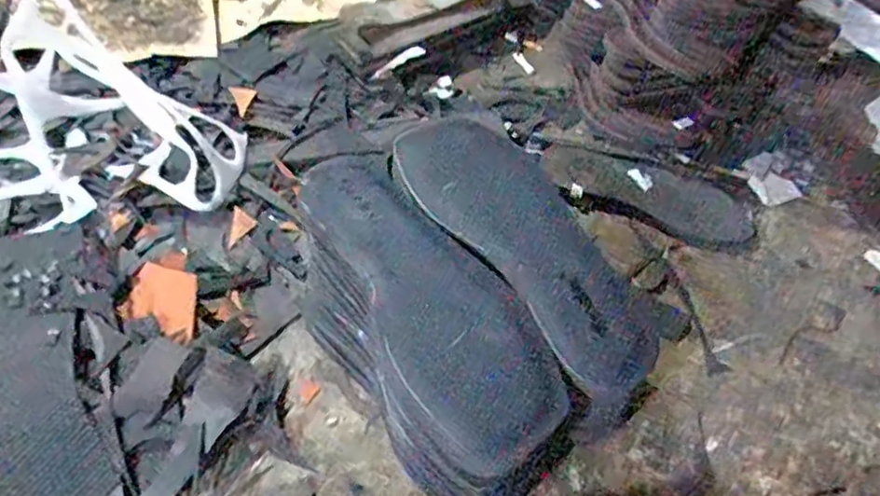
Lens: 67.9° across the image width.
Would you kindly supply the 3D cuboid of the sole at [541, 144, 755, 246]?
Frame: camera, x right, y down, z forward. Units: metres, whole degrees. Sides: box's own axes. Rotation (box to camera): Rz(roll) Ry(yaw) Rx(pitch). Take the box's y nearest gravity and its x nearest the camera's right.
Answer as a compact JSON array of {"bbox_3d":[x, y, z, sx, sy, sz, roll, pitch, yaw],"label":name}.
[{"bbox_3d":[0.228,-0.065,0.721,0.231,0.019,0.083,18,53,11],"label":"sole"}]

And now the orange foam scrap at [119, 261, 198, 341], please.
[{"bbox_3d":[-0.250,0.050,0.599,0.062,0.015,0.120,-36,45,-26],"label":"orange foam scrap"}]

